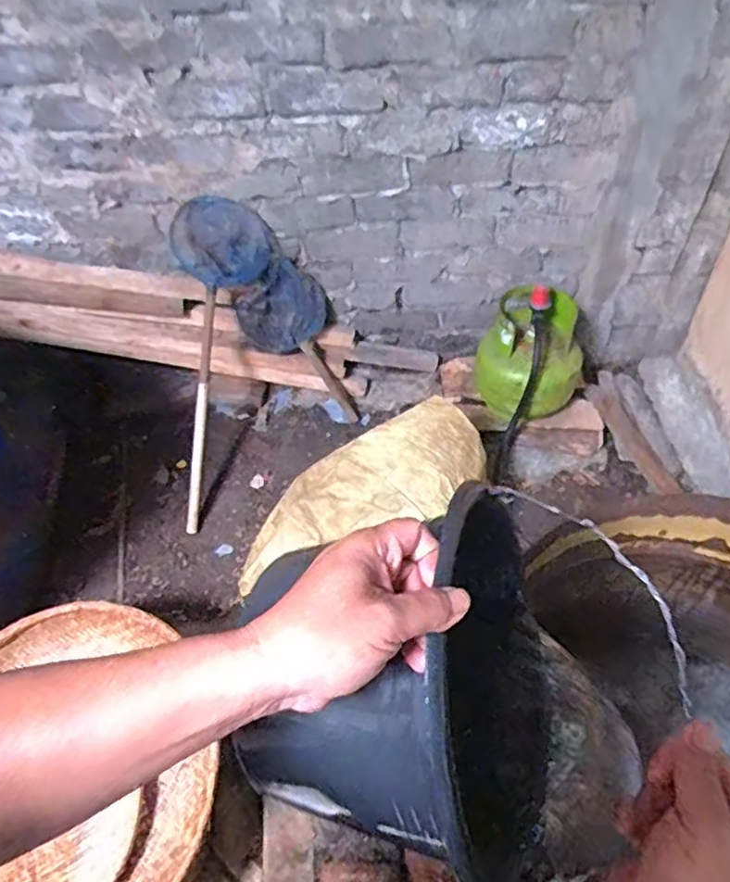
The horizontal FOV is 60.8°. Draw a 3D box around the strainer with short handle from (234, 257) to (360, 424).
[{"bbox_3d":[-0.144,-0.279,1.790,0.250,0.494,0.067,-41,32,16],"label":"strainer with short handle"}]

